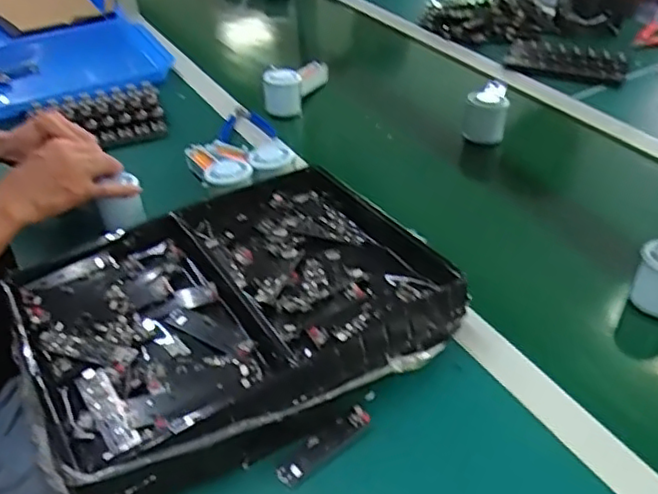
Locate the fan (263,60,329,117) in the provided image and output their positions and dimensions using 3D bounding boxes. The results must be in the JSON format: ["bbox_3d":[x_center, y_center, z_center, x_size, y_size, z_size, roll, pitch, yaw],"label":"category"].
[{"bbox_3d":[-0.052,-0.268,1.019,0.047,0.062,0.157,15,42,21],"label":"fan"}]

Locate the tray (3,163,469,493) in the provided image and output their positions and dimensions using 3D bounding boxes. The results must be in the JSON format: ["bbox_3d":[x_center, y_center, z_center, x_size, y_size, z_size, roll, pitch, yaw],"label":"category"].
[{"bbox_3d":[-0.090,0.052,0.627,0.386,0.064,0.295,-23,43,-23],"label":"tray"}]

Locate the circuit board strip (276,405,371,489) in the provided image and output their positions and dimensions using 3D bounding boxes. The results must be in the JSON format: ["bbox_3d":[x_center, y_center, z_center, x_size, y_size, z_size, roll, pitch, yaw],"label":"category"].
[{"bbox_3d":[-0.004,0.166,0.535,0.092,0.011,0.021,-29,46,-29],"label":"circuit board strip"}]

